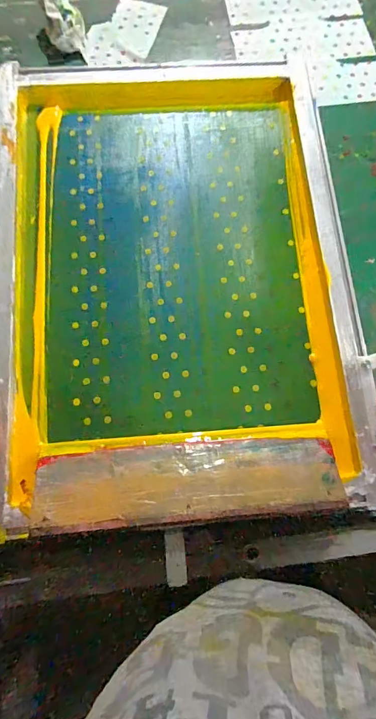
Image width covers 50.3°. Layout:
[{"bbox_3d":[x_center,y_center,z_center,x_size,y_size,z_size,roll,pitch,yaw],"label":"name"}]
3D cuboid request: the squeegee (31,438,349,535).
[{"bbox_3d":[0.000,0.152,0.500,0.371,0.036,0.092,-4,72,-3],"label":"squeegee"}]

